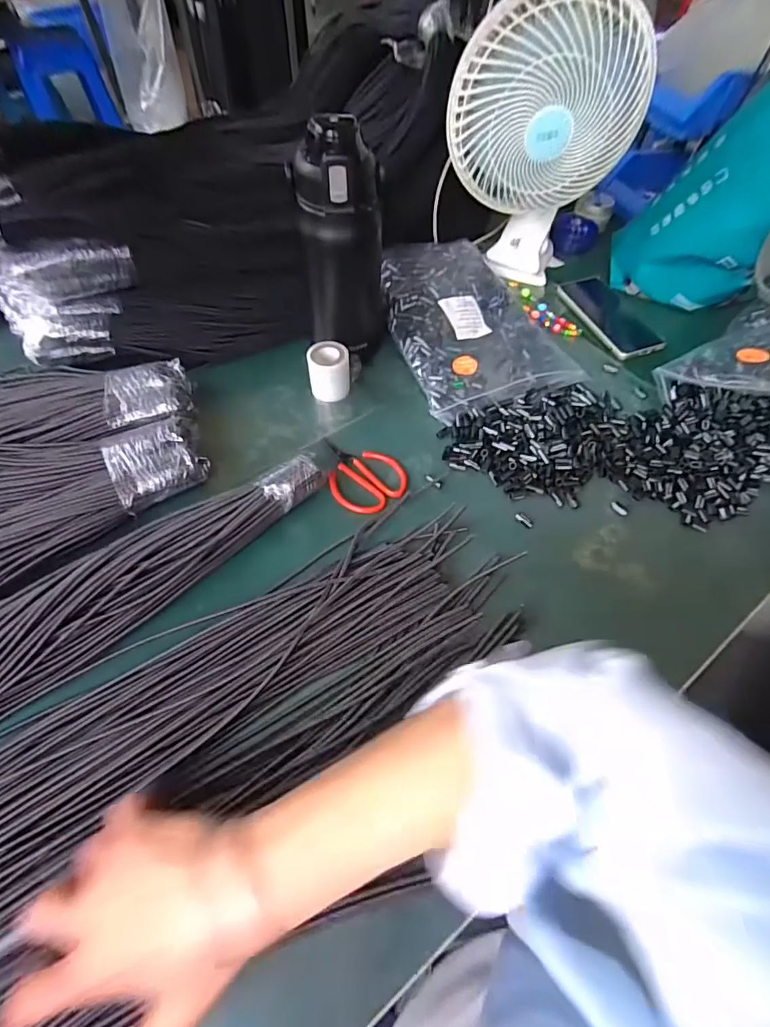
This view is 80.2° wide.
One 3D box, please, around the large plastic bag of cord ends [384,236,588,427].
[{"bbox_3d":[0.113,-0.260,0.600,0.205,0.051,0.270,-16,60,-12],"label":"large plastic bag of cord ends"}]

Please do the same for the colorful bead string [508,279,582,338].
[{"bbox_3d":[0.222,-0.291,0.654,0.046,0.015,0.129,-31,64,-19],"label":"colorful bead string"}]

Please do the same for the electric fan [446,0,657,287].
[{"bbox_3d":[0.190,-0.447,0.572,0.206,0.296,0.166,19,59,10],"label":"electric fan"}]

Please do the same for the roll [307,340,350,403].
[{"bbox_3d":[-0.066,-0.167,0.542,0.049,0.054,0.046,-4,58,-5],"label":"roll"}]

